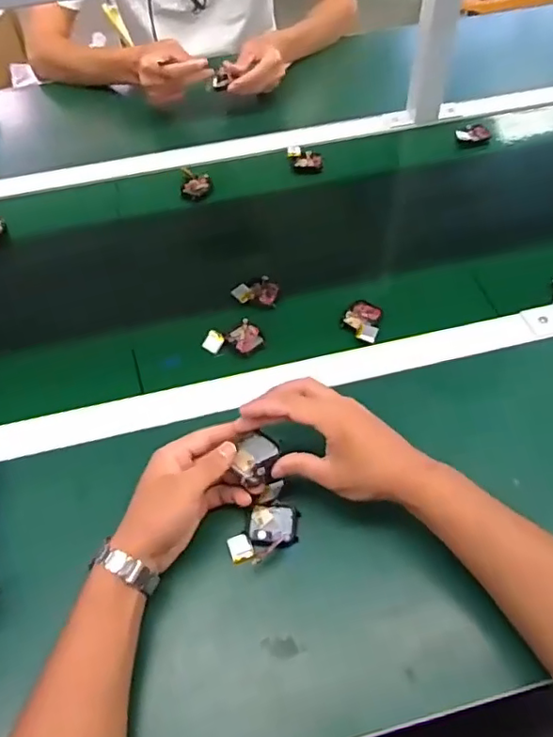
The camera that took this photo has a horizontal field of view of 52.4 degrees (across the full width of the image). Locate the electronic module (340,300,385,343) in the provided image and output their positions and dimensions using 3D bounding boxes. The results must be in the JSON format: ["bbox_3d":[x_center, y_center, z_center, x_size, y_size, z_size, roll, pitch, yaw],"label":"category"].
[{"bbox_3d":[0.097,-0.054,0.636,0.043,0.010,0.061,15,56,14],"label":"electronic module"}]

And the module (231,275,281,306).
[{"bbox_3d":[-0.023,-0.092,0.667,0.053,0.014,0.037,3,54,6],"label":"module"}]

